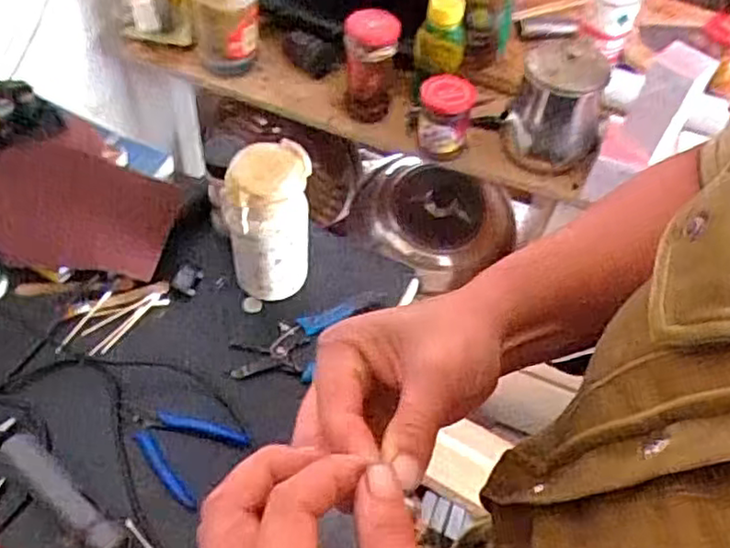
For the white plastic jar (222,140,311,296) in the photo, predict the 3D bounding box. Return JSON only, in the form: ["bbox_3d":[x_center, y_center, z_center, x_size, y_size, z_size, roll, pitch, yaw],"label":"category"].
[{"bbox_3d":[-0.100,-0.055,0.709,0.080,0.177,0.077,3,54,-4],"label":"white plastic jar"}]

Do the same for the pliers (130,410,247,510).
[{"bbox_3d":[-0.182,0.161,0.648,0.104,0.018,0.086,31,57,16],"label":"pliers"}]

